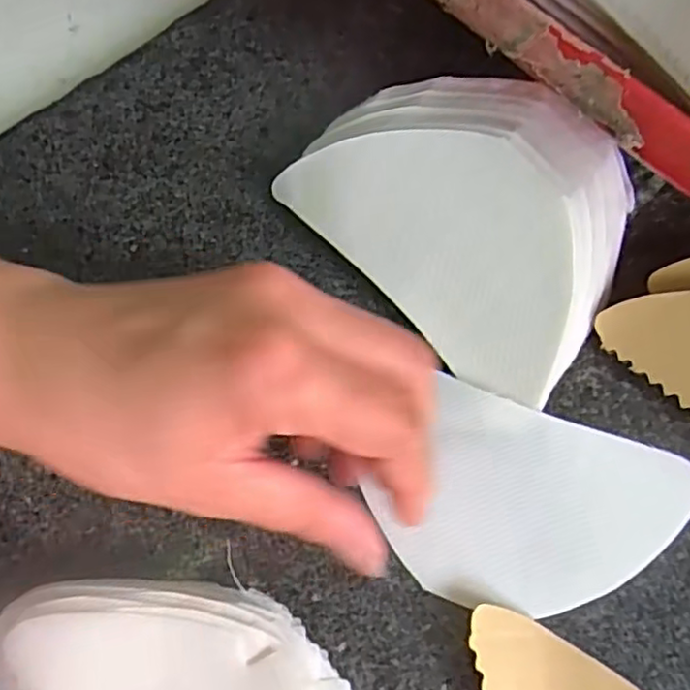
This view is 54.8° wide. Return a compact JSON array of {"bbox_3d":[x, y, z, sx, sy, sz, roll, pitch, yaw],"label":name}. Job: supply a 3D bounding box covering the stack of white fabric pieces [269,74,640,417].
[{"bbox_3d":[0.058,-0.062,0.279,0.115,0.036,0.147,-40,73,-12],"label":"stack of white fabric pieces"}]

